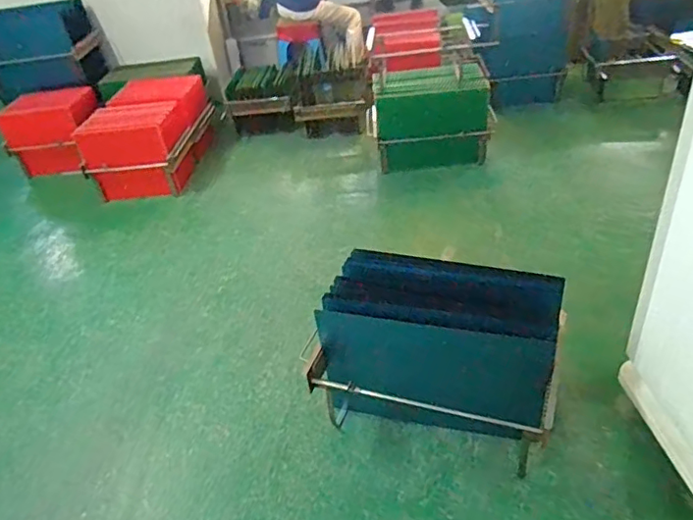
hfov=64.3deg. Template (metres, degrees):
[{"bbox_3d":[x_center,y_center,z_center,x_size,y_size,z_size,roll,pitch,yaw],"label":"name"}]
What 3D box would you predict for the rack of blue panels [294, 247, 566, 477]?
[{"bbox_3d":[0.268,0.284,1.650,0.678,0.416,0.406,5,38,17],"label":"rack of blue panels"}]

